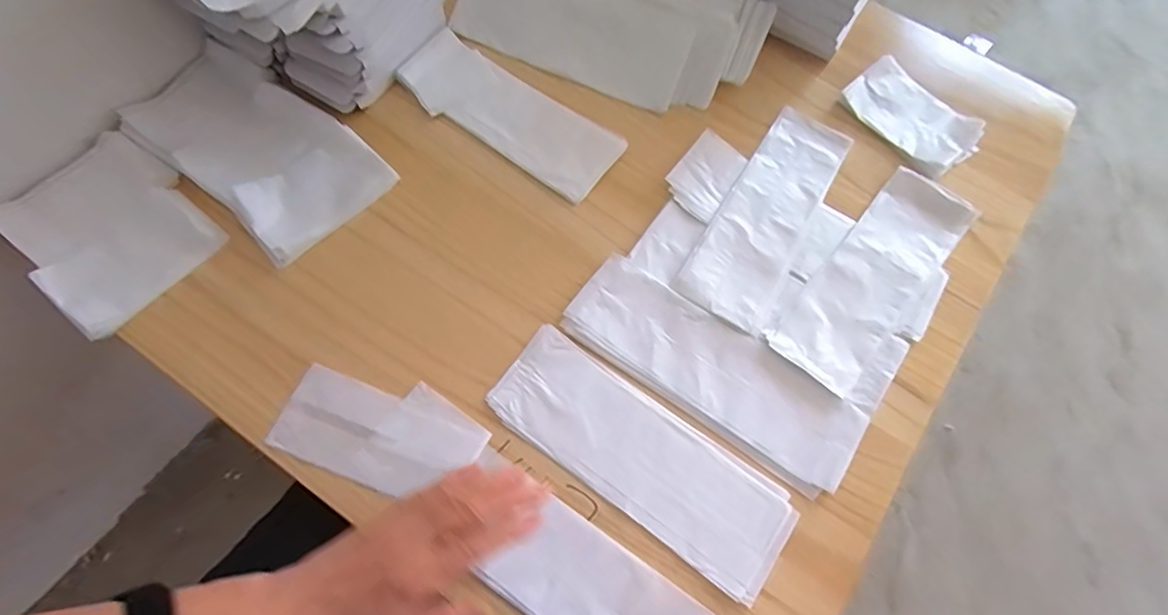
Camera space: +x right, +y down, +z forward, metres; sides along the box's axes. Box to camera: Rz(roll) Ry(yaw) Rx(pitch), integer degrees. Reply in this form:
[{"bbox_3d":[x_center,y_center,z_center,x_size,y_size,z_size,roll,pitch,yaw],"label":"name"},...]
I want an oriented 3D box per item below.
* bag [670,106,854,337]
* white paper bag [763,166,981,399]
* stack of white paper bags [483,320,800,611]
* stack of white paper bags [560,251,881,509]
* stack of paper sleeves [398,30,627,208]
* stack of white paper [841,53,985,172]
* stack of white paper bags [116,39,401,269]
[{"bbox_3d":[0.176,-0.092,0.582,0.084,0.004,0.244,30,70,6],"label":"bag"},{"bbox_3d":[0.268,-0.029,0.559,0.082,0.010,0.238,40,74,13],"label":"white paper bag"},{"bbox_3d":[0.046,0.118,0.489,0.253,0.004,0.090,35,73,11],"label":"stack of white paper bags"},{"bbox_3d":[0.110,0.054,0.525,0.259,0.012,0.088,34,72,11],"label":"stack of white paper bags"},{"bbox_3d":[-0.076,-0.196,0.609,0.229,0.011,0.083,34,72,11],"label":"stack of paper sleeves"},{"bbox_3d":[0.341,-0.200,0.629,0.079,0.018,0.135,-42,75,-15],"label":"stack of white paper"},{"bbox_3d":[-0.304,-0.150,0.559,0.218,0.031,0.128,38,73,12],"label":"stack of white paper bags"}]

